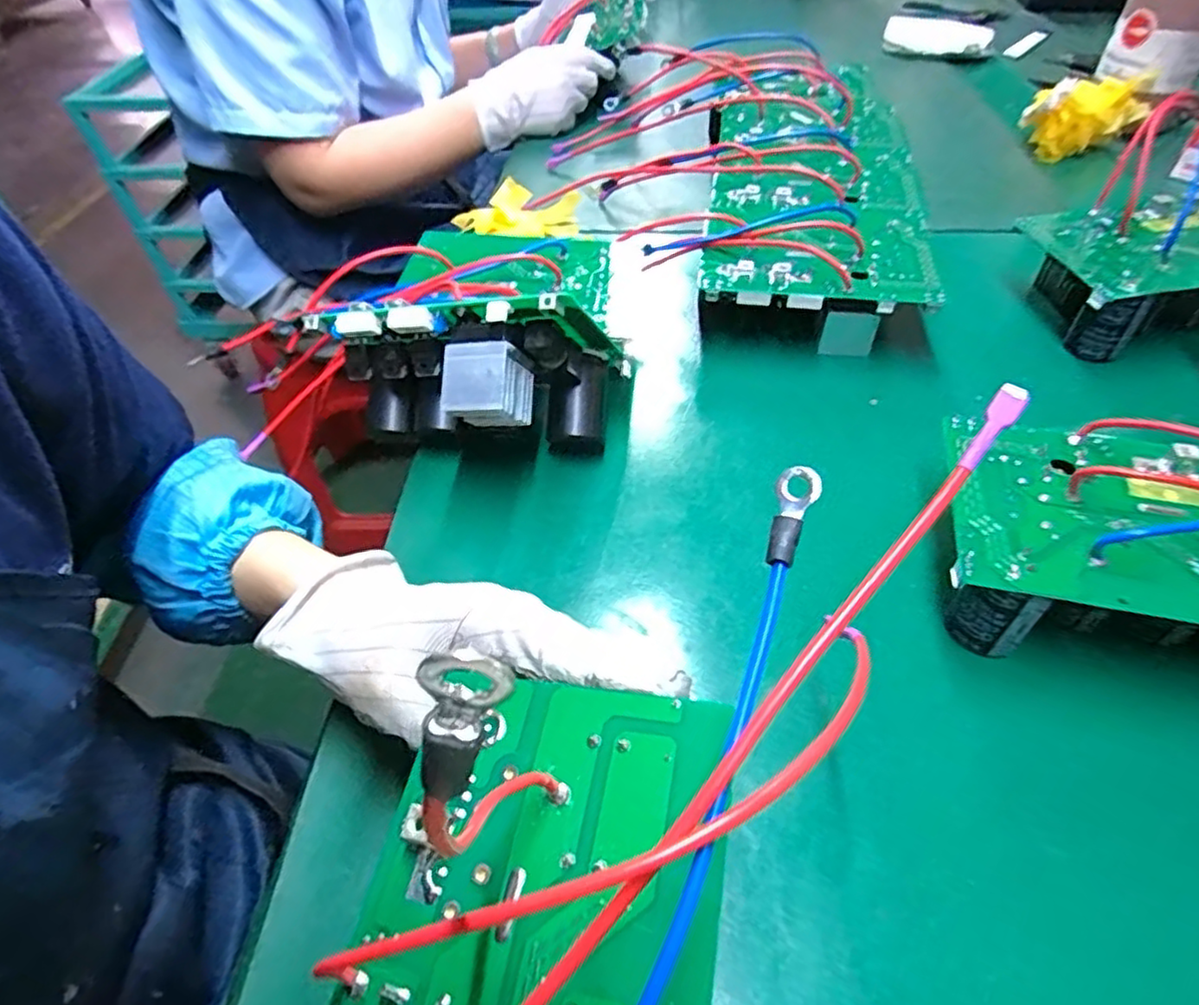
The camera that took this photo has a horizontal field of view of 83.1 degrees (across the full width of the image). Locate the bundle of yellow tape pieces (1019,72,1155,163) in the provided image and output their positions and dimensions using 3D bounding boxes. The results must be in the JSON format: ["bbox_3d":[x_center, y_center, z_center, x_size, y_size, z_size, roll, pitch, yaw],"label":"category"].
[{"bbox_3d":[0.476,-0.383,0.669,0.103,0.062,0.063,-15,50,-12],"label":"bundle of yellow tape pieces"}]

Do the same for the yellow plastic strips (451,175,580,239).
[{"bbox_3d":[-0.072,-0.254,0.593,0.105,0.031,0.068,-4,48,-3],"label":"yellow plastic strips"}]

